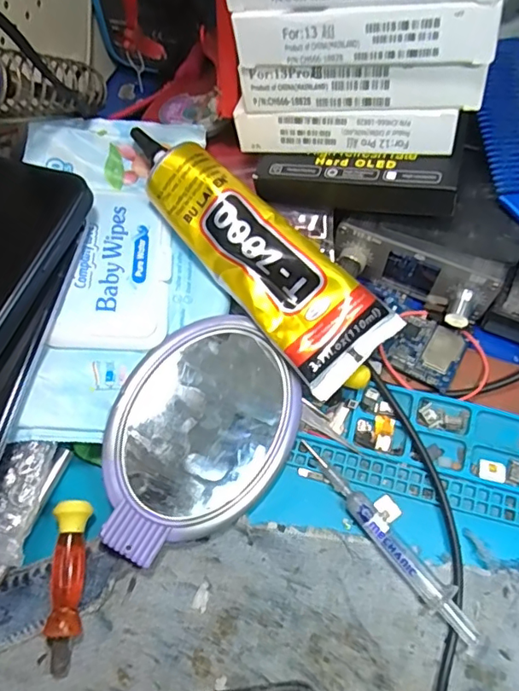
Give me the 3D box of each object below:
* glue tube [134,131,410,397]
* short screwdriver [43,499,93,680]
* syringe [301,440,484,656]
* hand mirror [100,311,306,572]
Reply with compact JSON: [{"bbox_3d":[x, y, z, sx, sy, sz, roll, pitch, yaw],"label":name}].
[{"bbox_3d":[0.000,-0.042,0.262,0.141,0.023,0.050,45,74,6],"label":"glue tube"},{"bbox_3d":[-0.082,0.102,0.225,0.013,0.014,0.067,-1,65,2],"label":"short screwdriver"},{"bbox_3d":[0.055,0.085,0.232,0.013,0.009,0.106,-38,69,-14],"label":"syringe"},{"bbox_3d":[-0.028,0.043,0.249,0.079,0.012,0.117,23,69,-3],"label":"hand mirror"}]

